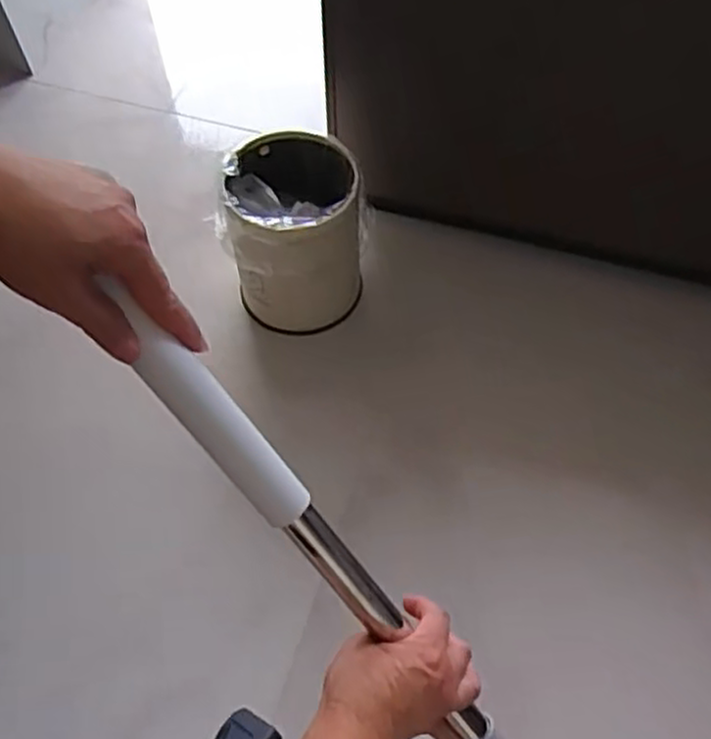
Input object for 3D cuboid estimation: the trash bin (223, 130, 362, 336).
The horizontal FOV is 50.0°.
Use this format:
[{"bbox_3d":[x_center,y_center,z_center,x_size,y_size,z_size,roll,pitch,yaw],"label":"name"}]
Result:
[{"bbox_3d":[-0.116,-0.247,1.415,0.245,0.289,0.232,-12,60,-7],"label":"trash bin"}]

